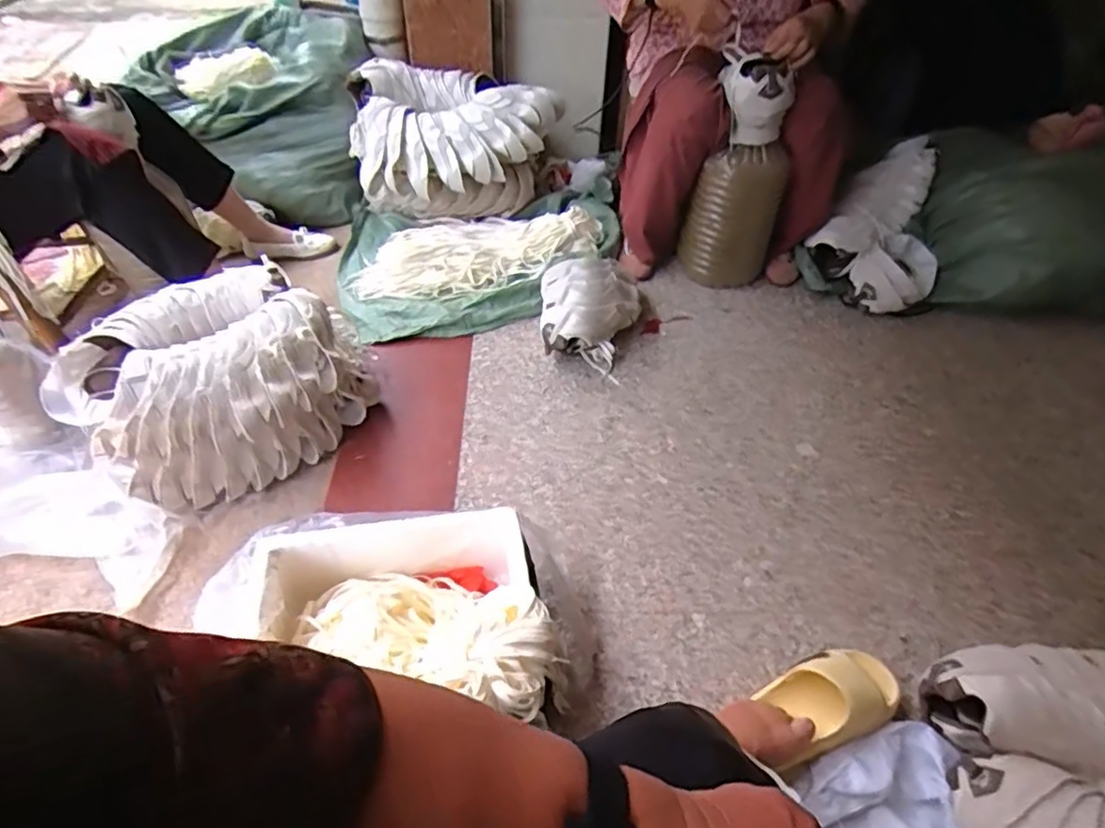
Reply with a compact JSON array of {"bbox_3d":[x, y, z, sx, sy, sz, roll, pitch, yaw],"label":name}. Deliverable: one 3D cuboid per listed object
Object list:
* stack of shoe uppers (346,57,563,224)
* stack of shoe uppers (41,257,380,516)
[{"bbox_3d":[-0.248,-0.671,1.617,0.458,0.279,0.302,-19,50,-19],"label":"stack of shoe uppers"},{"bbox_3d":[-0.591,-0.060,1.123,0.521,0.219,0.331,-21,50,-21],"label":"stack of shoe uppers"}]

